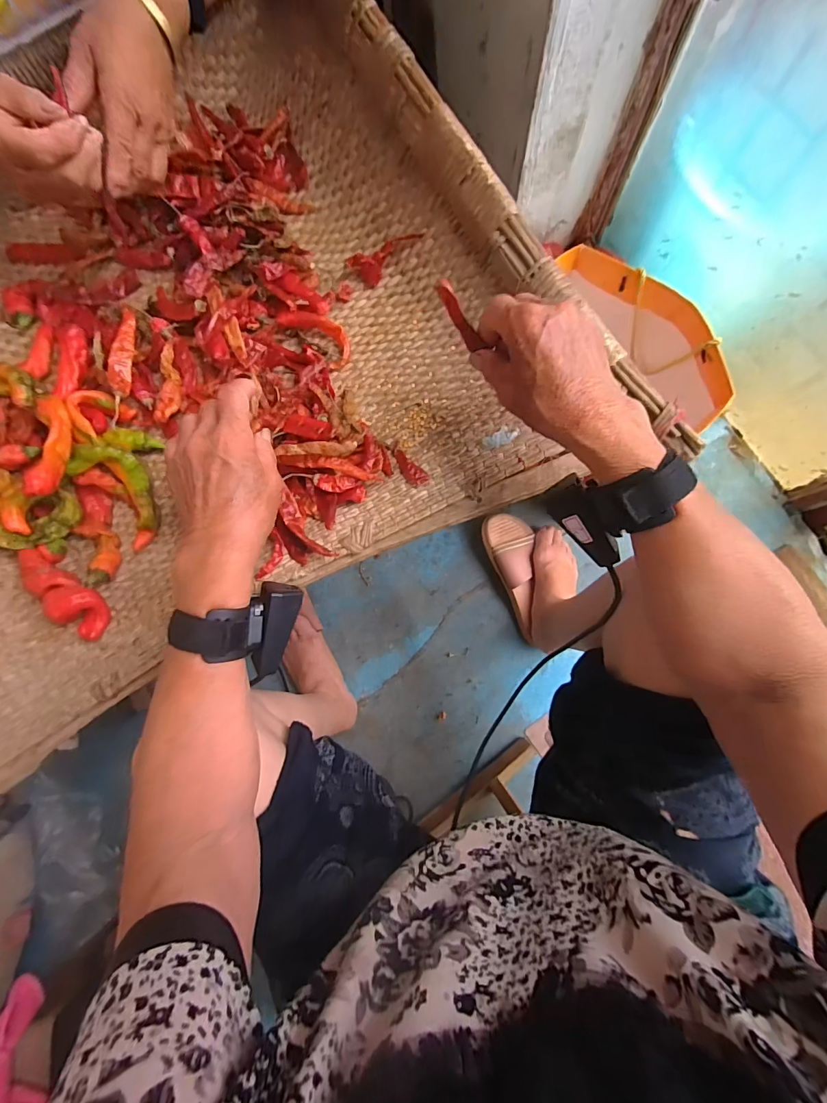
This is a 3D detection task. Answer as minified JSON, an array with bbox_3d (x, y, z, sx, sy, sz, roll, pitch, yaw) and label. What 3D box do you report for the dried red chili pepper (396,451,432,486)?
[{"bbox_3d":[-0.005,-0.077,0.386,0.017,0.010,0.047,-39,64,-2],"label":"dried red chili pepper"}]

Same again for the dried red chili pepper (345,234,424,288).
[{"bbox_3d":[-0.027,-0.298,0.420,0.074,0.016,0.030,-28,80,13],"label":"dried red chili pepper"}]

